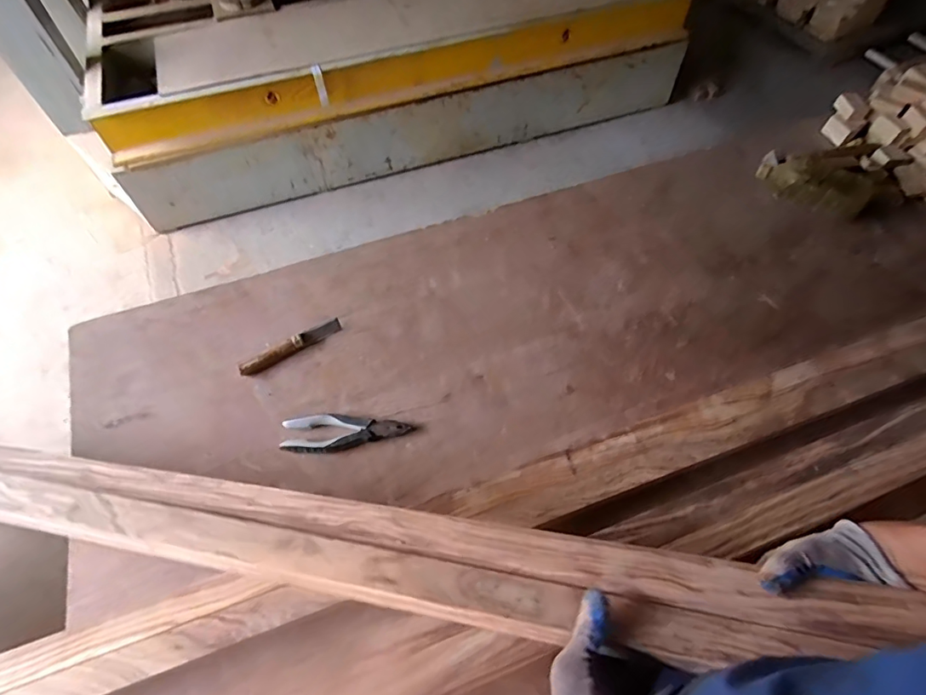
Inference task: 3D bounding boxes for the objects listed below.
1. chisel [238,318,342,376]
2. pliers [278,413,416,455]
[{"bbox_3d":[-0.296,-0.002,0.841,0.179,0.020,0.024,-29,63,-17],"label":"chisel"},{"bbox_3d":[-0.182,0.134,0.767,0.196,0.017,0.057,-2,58,-1],"label":"pliers"}]

